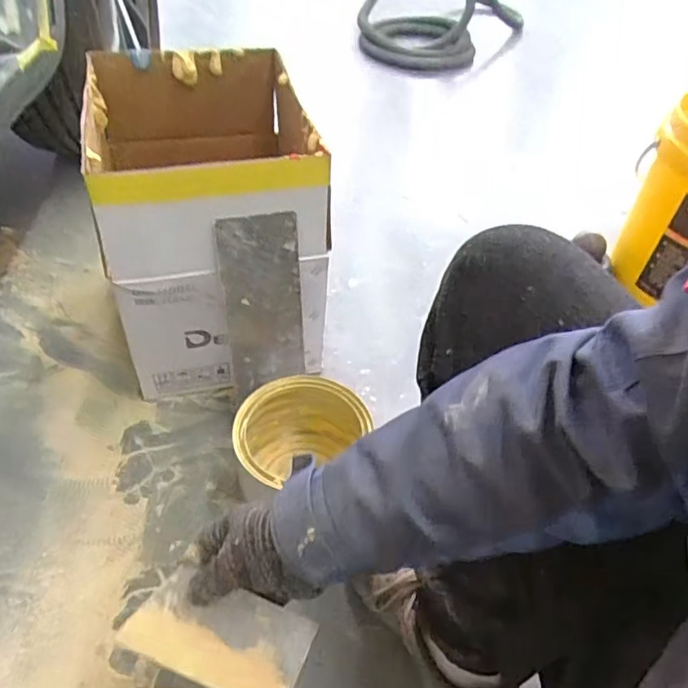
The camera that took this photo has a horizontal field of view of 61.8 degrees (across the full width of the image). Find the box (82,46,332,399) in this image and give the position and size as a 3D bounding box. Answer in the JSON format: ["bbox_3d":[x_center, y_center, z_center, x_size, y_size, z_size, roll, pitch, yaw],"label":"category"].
[{"bbox_3d":[-0.201,-0.192,0.877,0.277,0.365,0.392,-9,47,-13],"label":"box"}]

